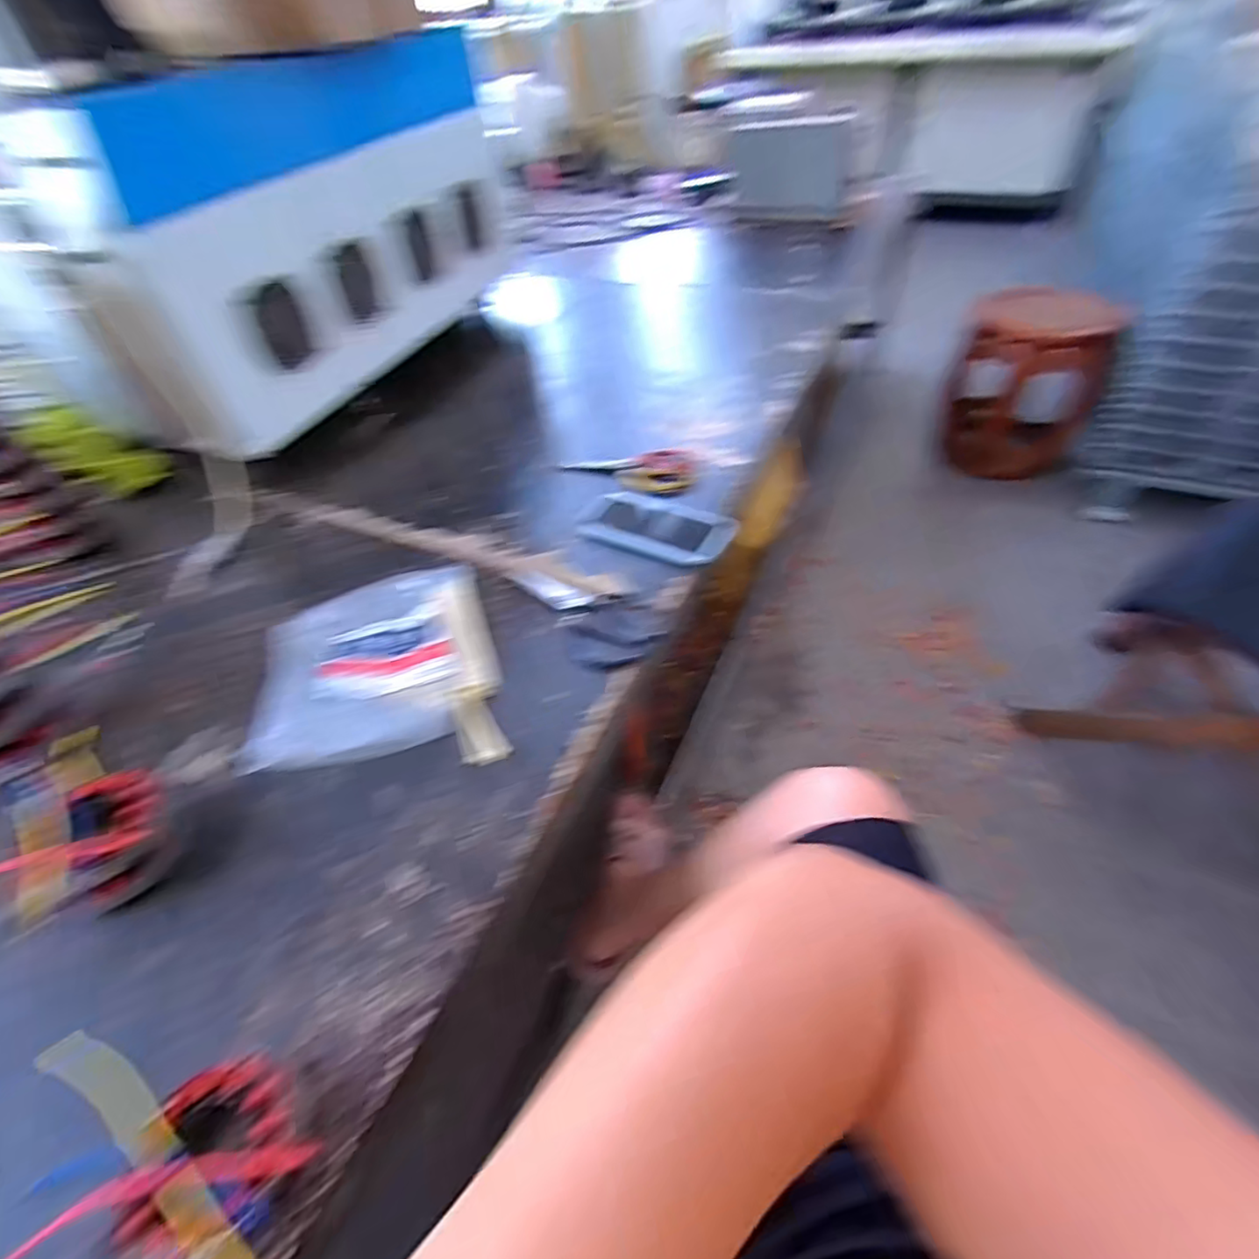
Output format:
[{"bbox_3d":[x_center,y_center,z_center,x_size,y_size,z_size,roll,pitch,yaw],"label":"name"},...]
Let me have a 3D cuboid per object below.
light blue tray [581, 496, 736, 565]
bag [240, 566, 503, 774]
[{"bbox_3d":[0.028,-0.124,0.729,0.189,0.020,0.093,21,53,22],"label":"light blue tray"},{"bbox_3d":[-0.252,0.018,0.601,0.205,0.059,0.252,-20,49,-13],"label":"bag"}]

